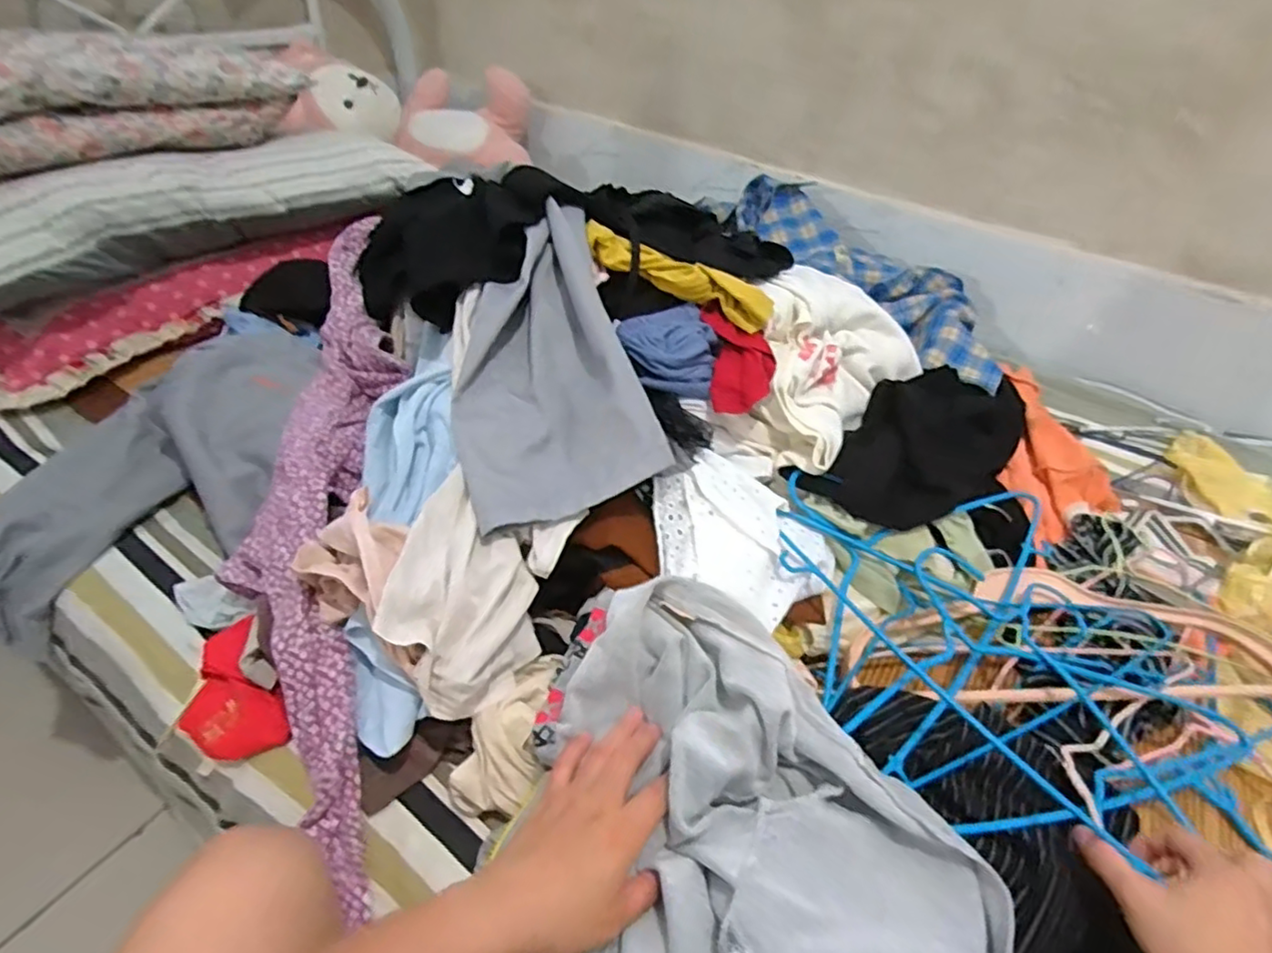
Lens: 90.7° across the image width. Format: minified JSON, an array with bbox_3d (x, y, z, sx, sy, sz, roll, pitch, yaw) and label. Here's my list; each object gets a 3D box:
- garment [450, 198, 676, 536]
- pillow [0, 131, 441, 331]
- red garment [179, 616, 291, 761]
[{"bbox_3d":[-0.087,-0.113,0.587,0.183,0.052,0.322,-16,66,-5],"label":"garment"},{"bbox_3d":[-0.593,-0.374,0.877,0.192,0.131,0.683,31,47,25],"label":"pillow"},{"bbox_3d":[-0.345,0.180,0.528,0.072,0.059,0.114,-22,49,-29],"label":"red garment"}]

